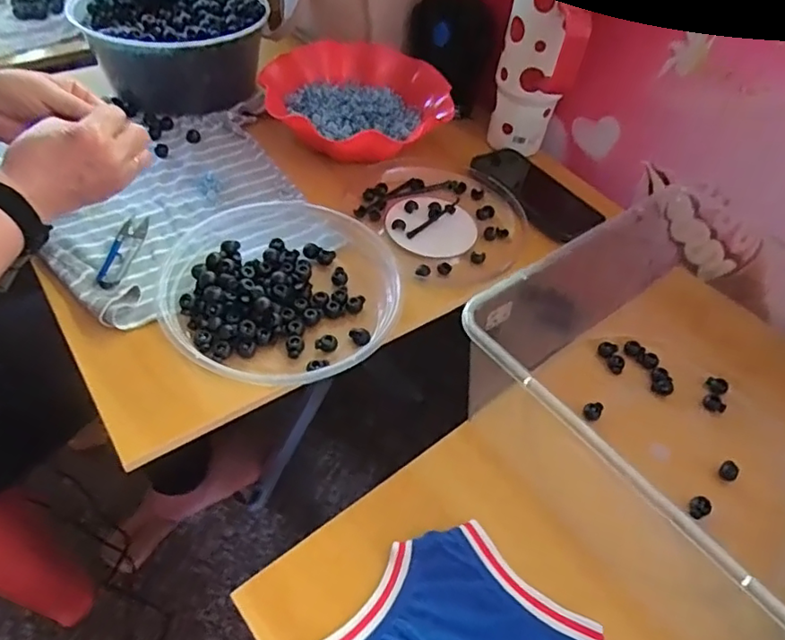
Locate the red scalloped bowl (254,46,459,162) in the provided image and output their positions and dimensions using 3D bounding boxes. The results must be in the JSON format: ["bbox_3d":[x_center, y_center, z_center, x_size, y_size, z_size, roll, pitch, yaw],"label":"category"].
[{"bbox_3d":[-0.045,-0.299,0.732,0.230,0.051,0.238,3,50,-4],"label":"red scalloped bowl"}]

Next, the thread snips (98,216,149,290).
[{"bbox_3d":[-0.258,-0.066,0.544,0.026,0.004,0.109,7,43,-9],"label":"thread snips"}]

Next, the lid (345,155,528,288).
[{"bbox_3d":[0.057,-0.121,0.634,0.171,0.020,0.201,-22,56,-25],"label":"lid"}]

